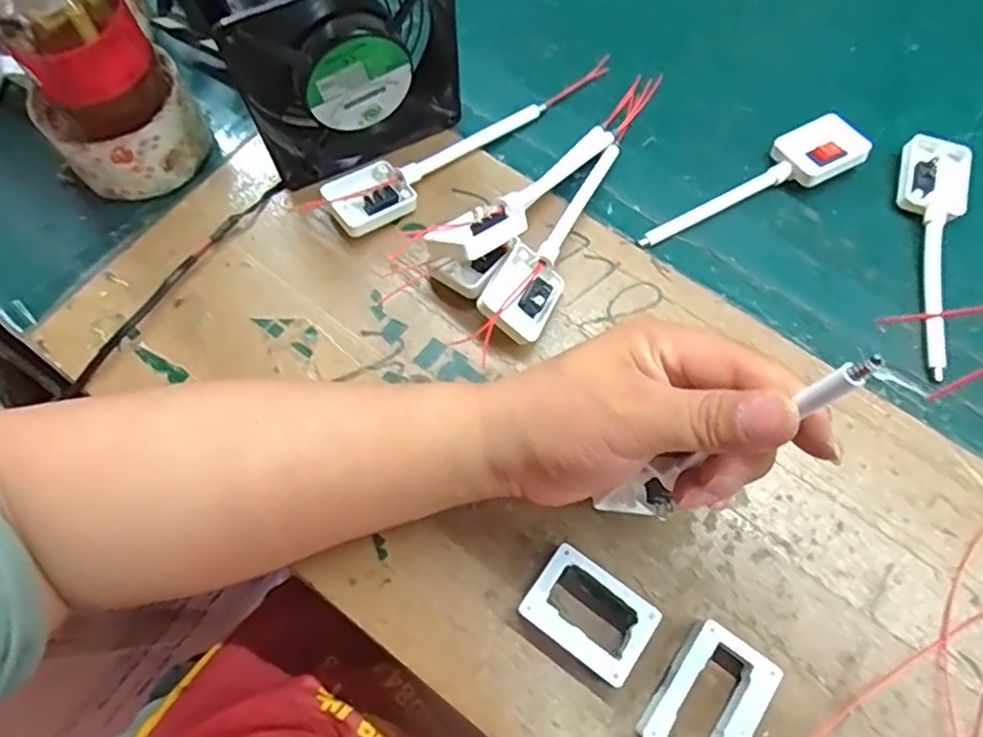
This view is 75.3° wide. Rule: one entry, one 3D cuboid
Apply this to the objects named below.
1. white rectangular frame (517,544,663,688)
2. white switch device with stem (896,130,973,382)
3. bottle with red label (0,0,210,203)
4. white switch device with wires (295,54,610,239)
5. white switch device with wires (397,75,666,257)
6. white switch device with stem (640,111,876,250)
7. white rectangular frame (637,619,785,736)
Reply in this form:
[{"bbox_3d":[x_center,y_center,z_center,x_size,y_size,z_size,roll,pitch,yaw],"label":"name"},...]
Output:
[{"bbox_3d":[0.046,0.117,0.304,0.056,0.018,0.039,35,72,13],"label":"white rectangular frame"},{"bbox_3d":[0.262,-0.070,0.375,0.041,0.017,0.154,11,69,5],"label":"white switch device with stem"},{"bbox_3d":[-0.216,-0.165,0.331,0.078,0.167,0.063,-35,72,-13],"label":"bottle with red label"},{"bbox_3d":[-0.014,-0.145,0.401,0.216,0.021,0.040,-35,72,-13],"label":"white switch device with wires"},{"bbox_3d":[0.042,-0.120,0.392,0.043,0.033,0.208,41,60,15],"label":"white switch device with wires"},{"bbox_3d":[0.160,-0.115,0.394,0.155,0.019,0.040,-24,70,-9],"label":"white switch device with stem"},{"bbox_3d":[0.099,0.151,0.291,0.042,0.016,0.060,35,72,13],"label":"white rectangular frame"}]

